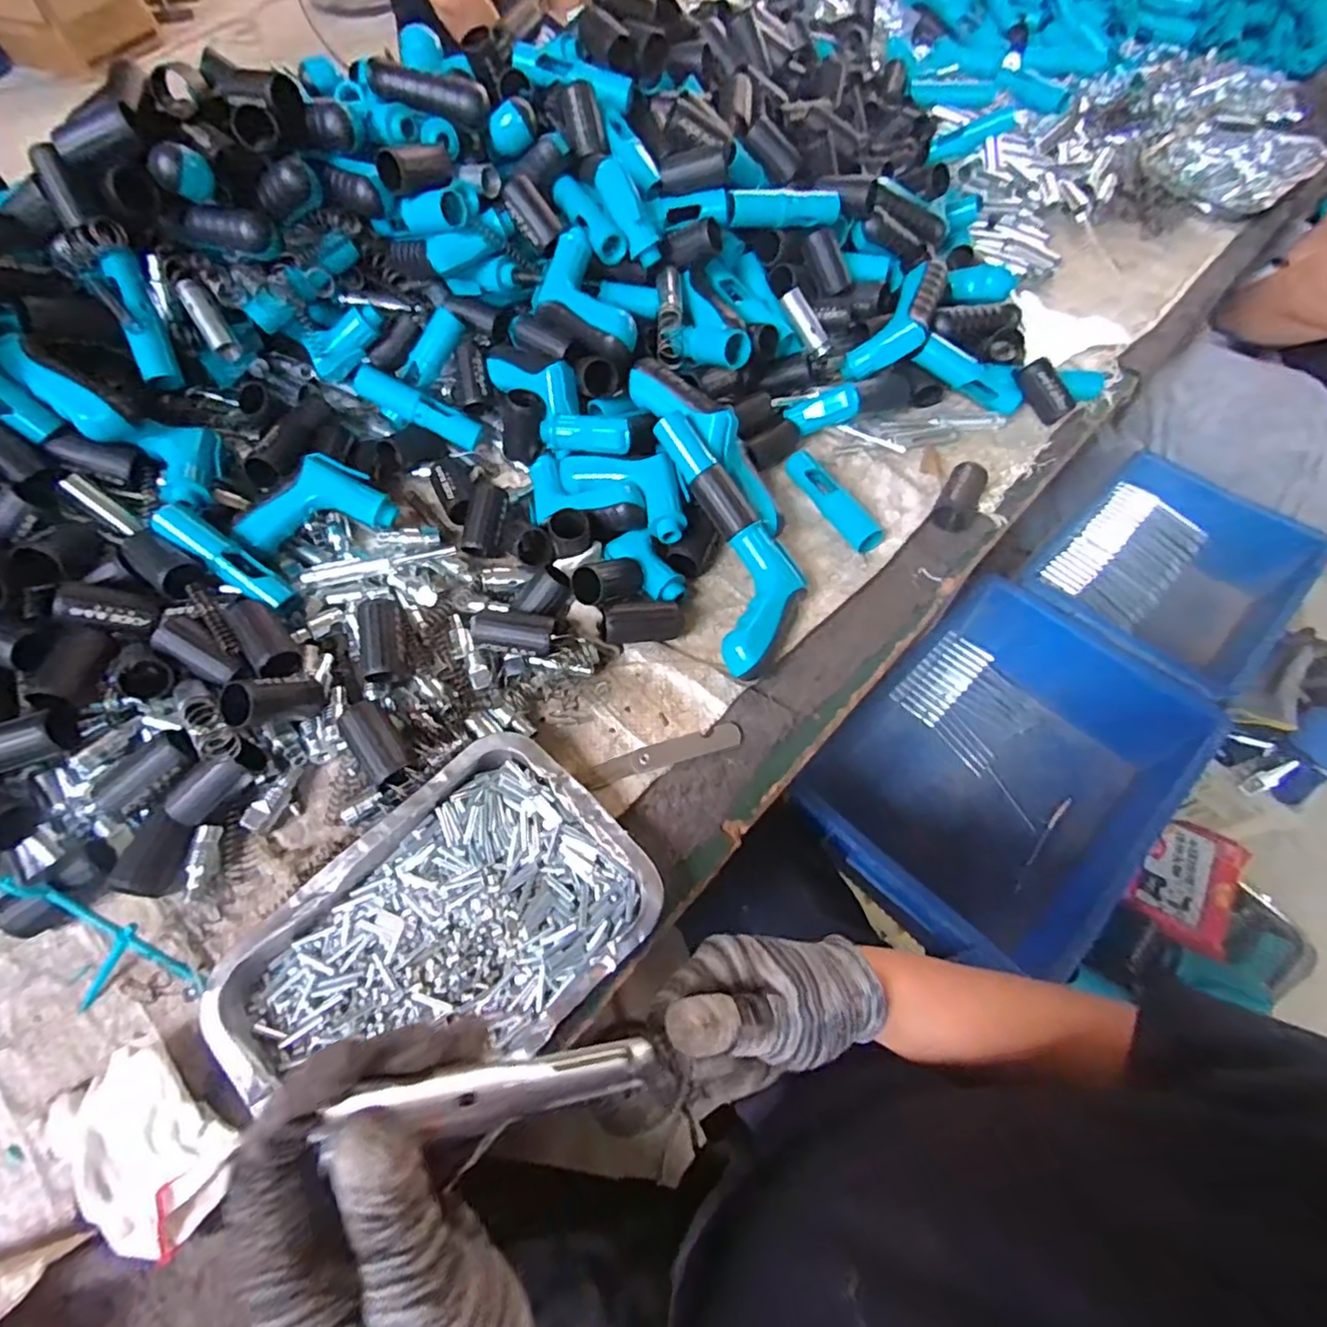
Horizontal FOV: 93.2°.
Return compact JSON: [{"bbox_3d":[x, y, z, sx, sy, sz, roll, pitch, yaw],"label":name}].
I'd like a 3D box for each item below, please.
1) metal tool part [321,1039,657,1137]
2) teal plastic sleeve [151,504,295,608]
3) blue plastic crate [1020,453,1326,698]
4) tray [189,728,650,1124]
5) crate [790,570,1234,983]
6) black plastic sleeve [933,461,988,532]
[{"bbox_3d":[-0.054,0.163,0.241,0.122,0.018,0.018,17,57,-37],"label":"metal tool part"},{"bbox_3d":[-0.368,-0.089,0.528,0.122,0.021,0.028,38,68,-8],"label":"teal plastic sleeve"},{"bbox_3d":[0.667,-0.085,0.888,0.336,0.196,0.279,-39,69,-19],"label":"blue plastic crate"},{"bbox_3d":[-0.143,0.186,0.419,0.256,0.040,0.179,-41,69,-20],"label":"tray"},{"bbox_3d":[0.396,0.129,0.727,0.333,0.159,0.431,39,68,18],"label":"crate"},{"bbox_3d":[0.283,-0.158,0.597,0.035,0.030,0.066,26,65,13],"label":"black plastic sleeve"}]

